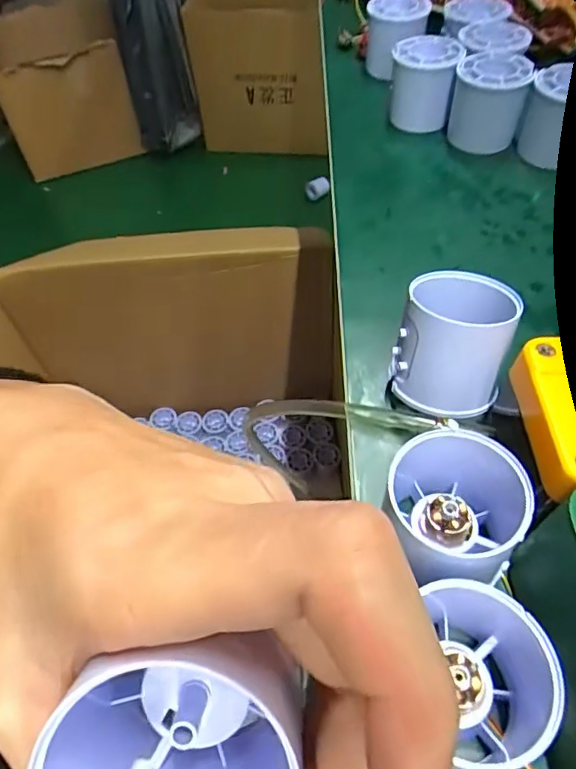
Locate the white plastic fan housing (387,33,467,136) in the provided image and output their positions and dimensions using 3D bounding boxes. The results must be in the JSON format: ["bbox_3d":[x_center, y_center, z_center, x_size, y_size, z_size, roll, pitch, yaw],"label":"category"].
[{"bbox_3d":[0.111,-0.246,0.422,0.054,0.054,0.052,15,56,16],"label":"white plastic fan housing"}]

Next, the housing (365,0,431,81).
[{"bbox_3d":[0.100,-0.318,0.477,0.056,0.058,0.059,-28,56,-15],"label":"housing"}]

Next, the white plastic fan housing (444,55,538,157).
[{"bbox_3d":[0.154,-0.217,0.402,0.054,0.058,0.047,15,56,16],"label":"white plastic fan housing"}]

